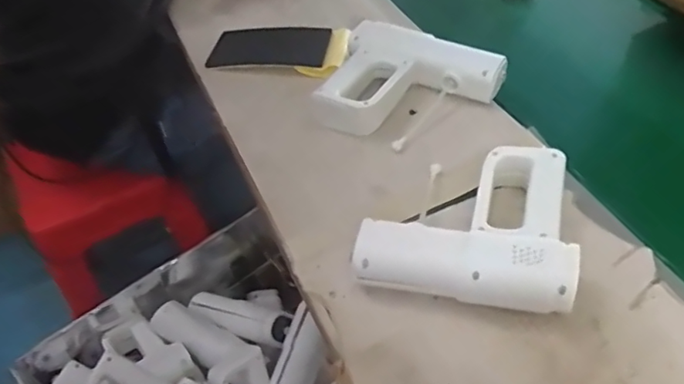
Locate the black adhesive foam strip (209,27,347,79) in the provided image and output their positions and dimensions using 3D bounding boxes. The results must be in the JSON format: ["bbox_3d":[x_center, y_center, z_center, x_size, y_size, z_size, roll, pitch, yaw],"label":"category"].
[{"bbox_3d":[-0.090,-0.223,0.841,0.211,0.033,0.119,9,50,12],"label":"black adhesive foam strip"}]

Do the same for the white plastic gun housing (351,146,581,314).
[{"bbox_3d":[0.133,0.030,0.585,0.206,0.061,0.180,8,50,12],"label":"white plastic gun housing"}]

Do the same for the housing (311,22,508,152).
[{"bbox_3d":[0.082,-0.132,0.720,0.206,0.068,0.175,22,54,22],"label":"housing"}]

